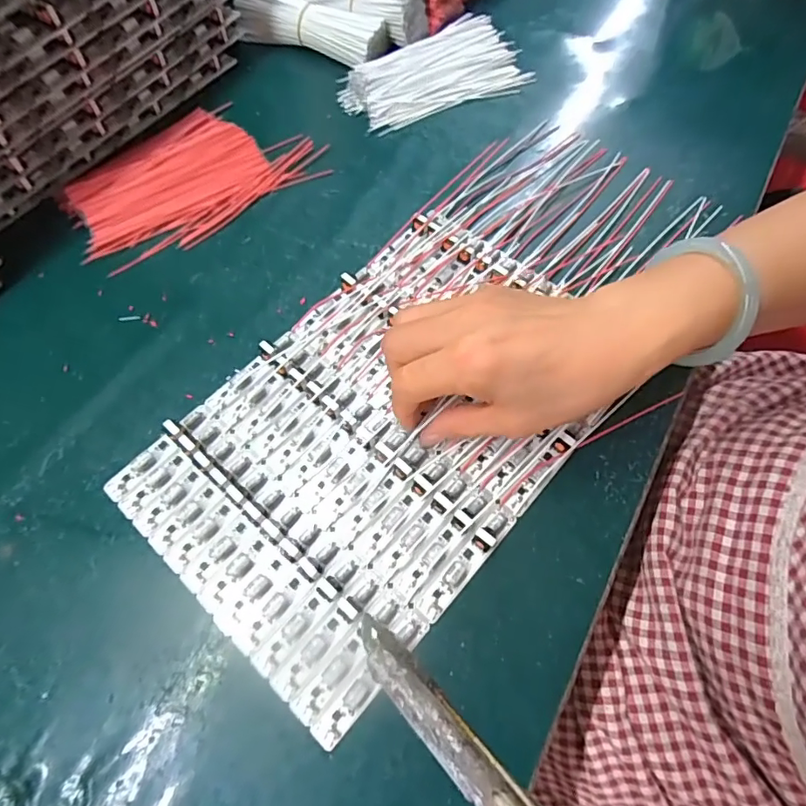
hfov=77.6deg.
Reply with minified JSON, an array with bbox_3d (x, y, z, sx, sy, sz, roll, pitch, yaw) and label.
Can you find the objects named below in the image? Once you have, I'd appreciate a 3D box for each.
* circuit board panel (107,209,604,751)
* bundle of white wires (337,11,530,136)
[{"bbox_3d":[-0.010,0.008,0.308,0.191,0.014,0.287,39,72,17],"label":"circuit board panel"},{"bbox_3d":[0.028,-0.295,0.446,0.166,0.016,0.087,-27,67,-10],"label":"bundle of white wires"}]

